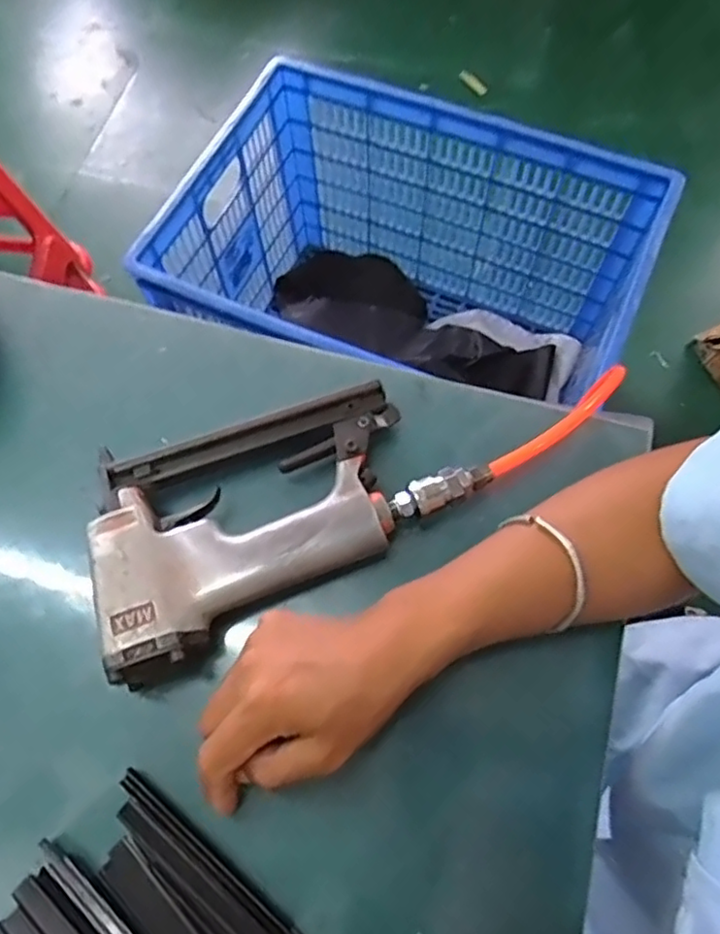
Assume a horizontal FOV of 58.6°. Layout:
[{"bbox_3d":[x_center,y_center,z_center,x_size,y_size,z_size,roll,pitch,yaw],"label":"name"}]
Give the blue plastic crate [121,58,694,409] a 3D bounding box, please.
[{"bbox_3d":[0.070,-0.260,1.096,0.646,0.469,0.460,22,69,10],"label":"blue plastic crate"}]

